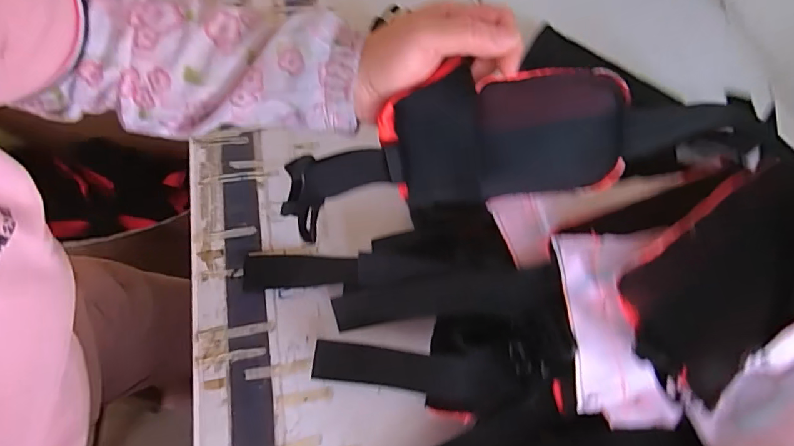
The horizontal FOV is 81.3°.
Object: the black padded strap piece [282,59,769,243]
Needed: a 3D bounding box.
[{"bbox_3d":[0.083,-0.053,0.325,0.318,0.098,0.060,-7,64,5],"label":"black padded strap piece"}]

